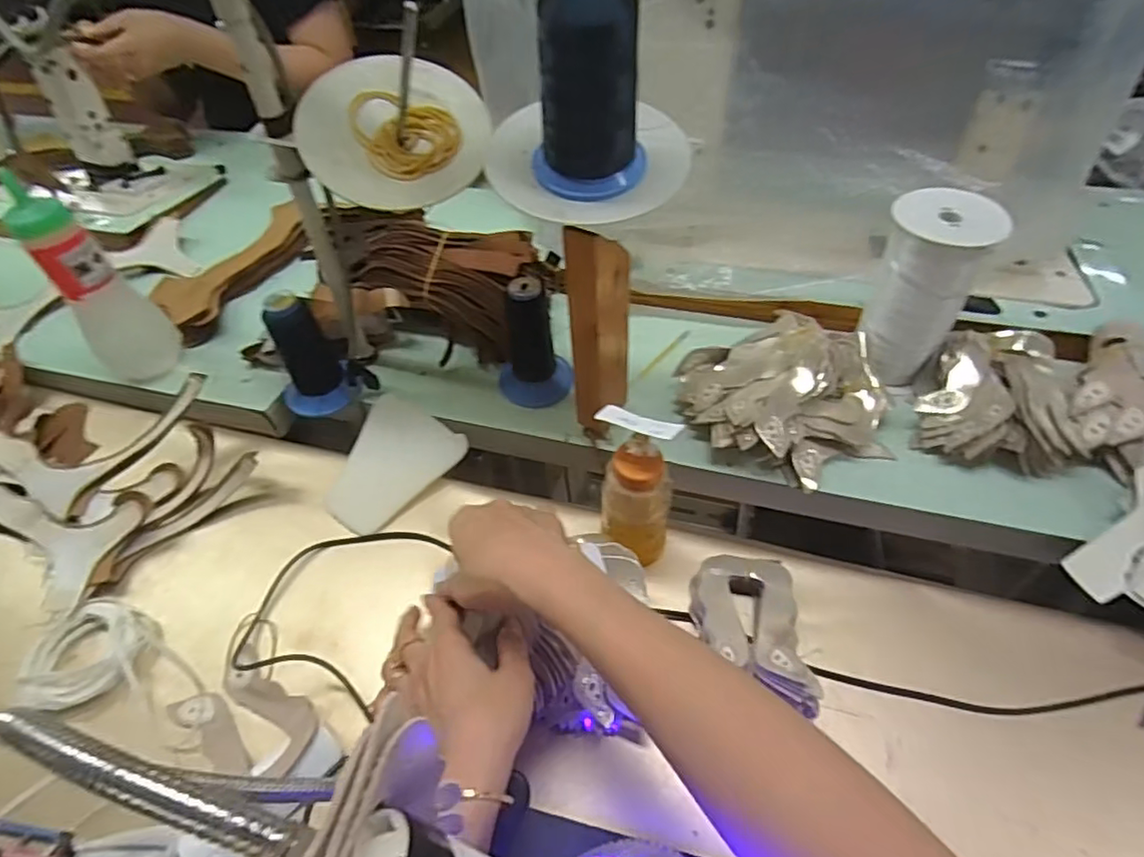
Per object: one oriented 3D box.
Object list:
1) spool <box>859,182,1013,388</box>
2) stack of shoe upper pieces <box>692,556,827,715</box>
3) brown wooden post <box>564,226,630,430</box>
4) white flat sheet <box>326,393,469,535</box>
[{"bbox_3d":[0.287,-0.113,0.517,0.067,0.146,0.074,-37,57,-24],"label":"spool"},{"bbox_3d":[0.128,0.139,0.430,0.077,0.059,0.113,-3,50,2],"label":"stack of shoe upper pieces"},{"bbox_3d":[0.024,-0.075,0.483,0.029,0.193,0.052,32,58,27],"label":"brown wooden post"},{"bbox_3d":[-0.162,0.036,0.548,0.092,0.005,0.117,30,74,10],"label":"white flat sheet"}]

